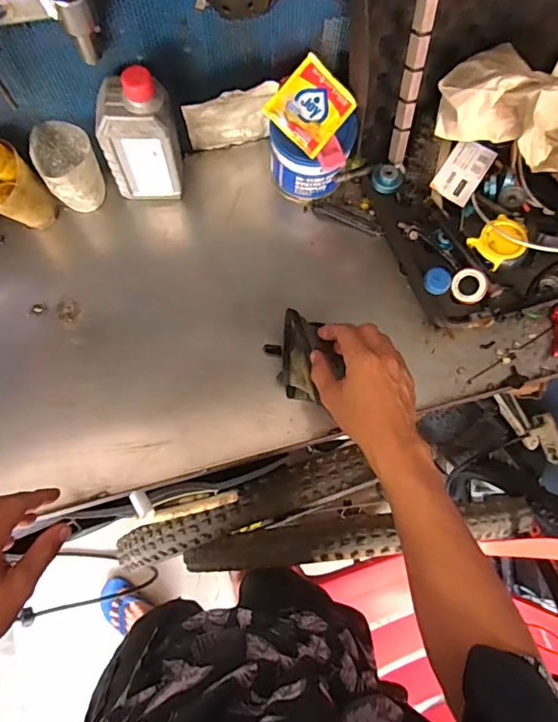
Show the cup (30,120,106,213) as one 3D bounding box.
[{"bbox_3d":[-0.252,-0.231,0.609,0.068,0.111,0.068,0,76,-1],"label":"cup"}]

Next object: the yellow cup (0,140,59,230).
[{"bbox_3d":[-0.323,-0.204,0.600,0.066,0.124,0.063,0,76,-1],"label":"yellow cup"}]

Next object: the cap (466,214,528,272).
[{"bbox_3d":[0.259,-0.139,0.571,0.059,0.024,0.050,-35,79,-9],"label":"cap"}]

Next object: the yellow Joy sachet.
[{"bbox_3d":[0.038,-0.296,0.568,0.079,0.006,0.092,39,82,-11],"label":"yellow Joy sachet"}]

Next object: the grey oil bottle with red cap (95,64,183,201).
[{"bbox_3d":[-0.162,-0.256,0.579,0.086,0.190,0.049,-1,76,-1],"label":"grey oil bottle with red cap"}]

